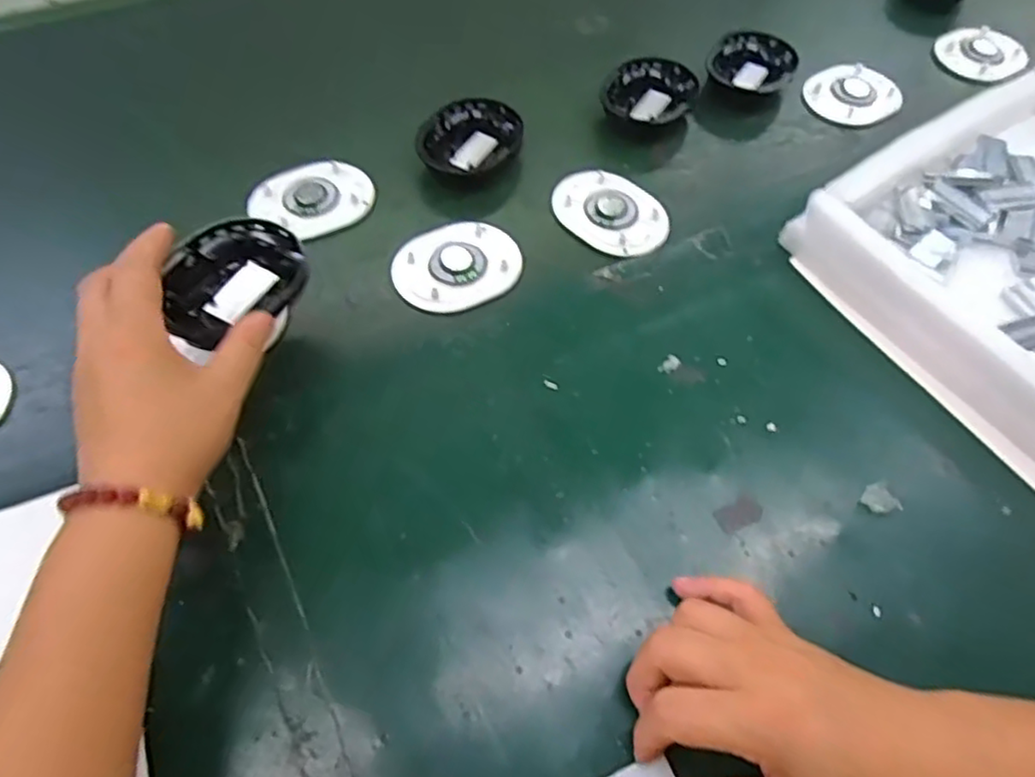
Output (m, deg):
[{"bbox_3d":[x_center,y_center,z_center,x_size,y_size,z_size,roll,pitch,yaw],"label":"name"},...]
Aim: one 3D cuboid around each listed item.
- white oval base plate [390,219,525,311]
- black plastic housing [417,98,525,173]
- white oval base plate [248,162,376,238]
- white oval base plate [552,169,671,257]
[{"bbox_3d":[-0.041,-0.086,0.467,0.088,0.012,0.069,-22,62,-15],"label":"white oval base plate"},{"bbox_3d":[-0.036,-0.193,0.523,0.070,0.031,0.087,16,59,8],"label":"black plastic housing"},{"bbox_3d":[-0.151,-0.141,0.497,0.087,0.011,0.063,-29,64,-18],"label":"white oval base plate"},{"bbox_3d":[0.070,-0.135,0.503,0.069,0.009,0.090,-39,68,-23],"label":"white oval base plate"}]

